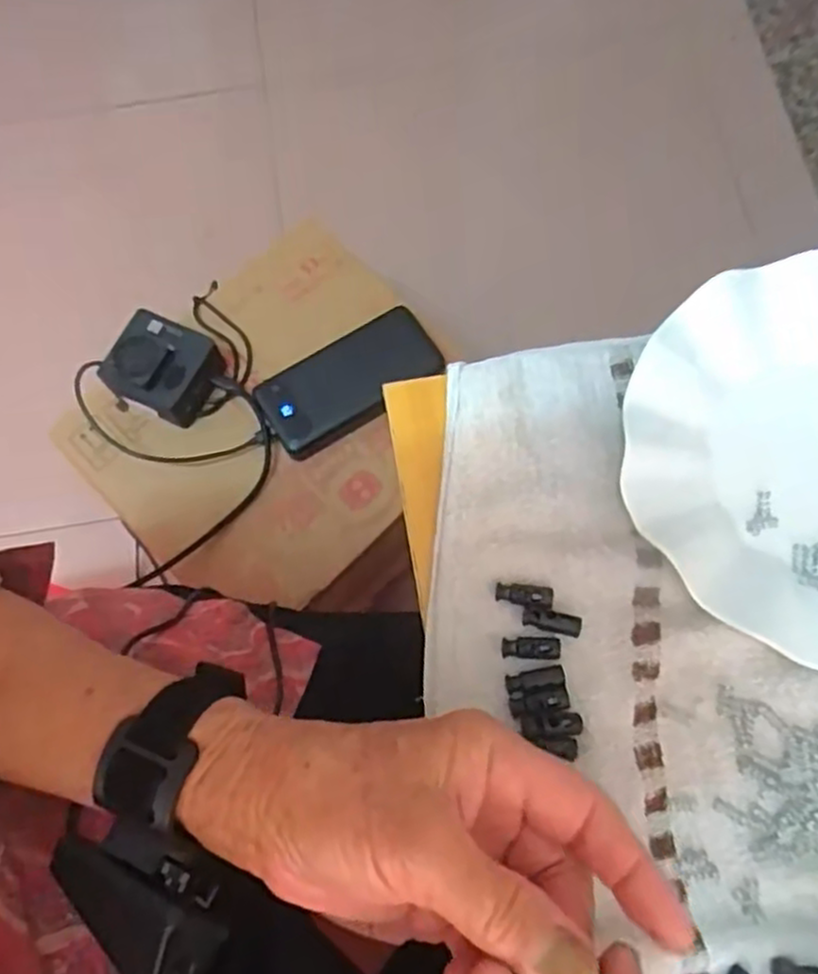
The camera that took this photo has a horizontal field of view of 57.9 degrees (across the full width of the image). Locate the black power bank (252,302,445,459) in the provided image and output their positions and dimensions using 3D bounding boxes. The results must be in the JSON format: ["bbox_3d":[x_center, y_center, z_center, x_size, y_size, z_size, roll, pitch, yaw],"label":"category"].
[{"bbox_3d":[-0.051,-0.092,0.640,0.154,0.025,0.078,-32,75,-8],"label":"black power bank"}]

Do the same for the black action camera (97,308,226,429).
[{"bbox_3d":[-0.210,-0.101,0.633,0.080,0.043,0.077,28,76,9],"label":"black action camera"}]

